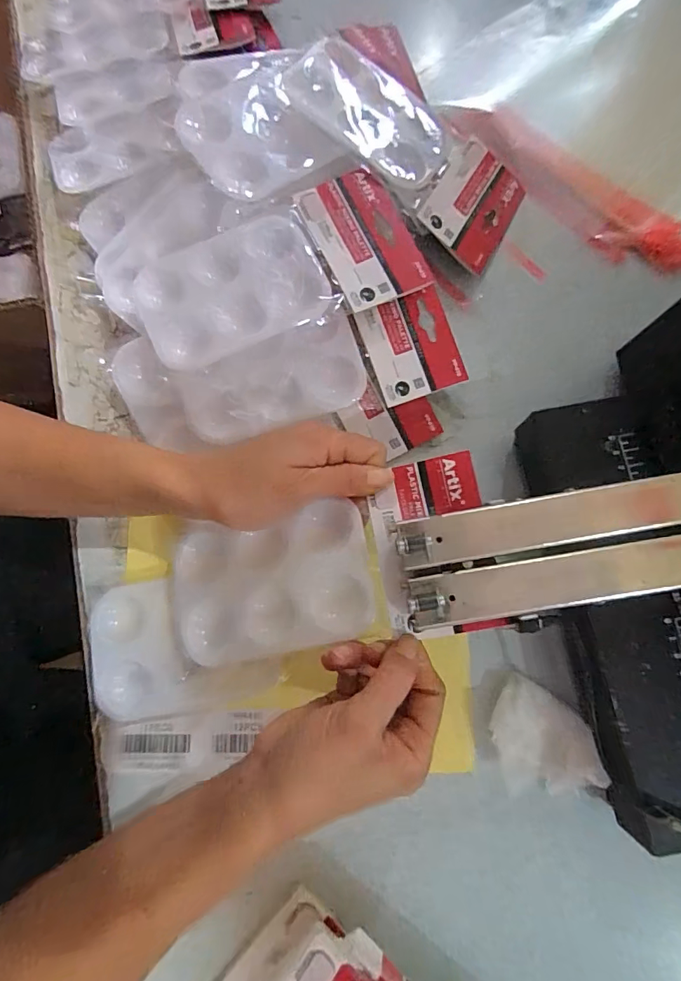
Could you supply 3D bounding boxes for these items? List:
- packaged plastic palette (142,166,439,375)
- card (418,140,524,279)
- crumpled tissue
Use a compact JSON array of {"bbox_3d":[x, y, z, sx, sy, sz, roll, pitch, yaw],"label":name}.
[{"bbox_3d":[-0.043,-0.151,0.320,0.192,0.024,0.093,-22,80,-3],"label":"packaged plastic palette"},{"bbox_3d":[0.104,-0.221,0.352,0.069,0.005,0.099,32,75,-20],"label":"card"},{"bbox_3d":[0.127,0.158,0.285,0.055,0.024,0.073,-14,80,-2],"label":"crumpled tissue"}]

